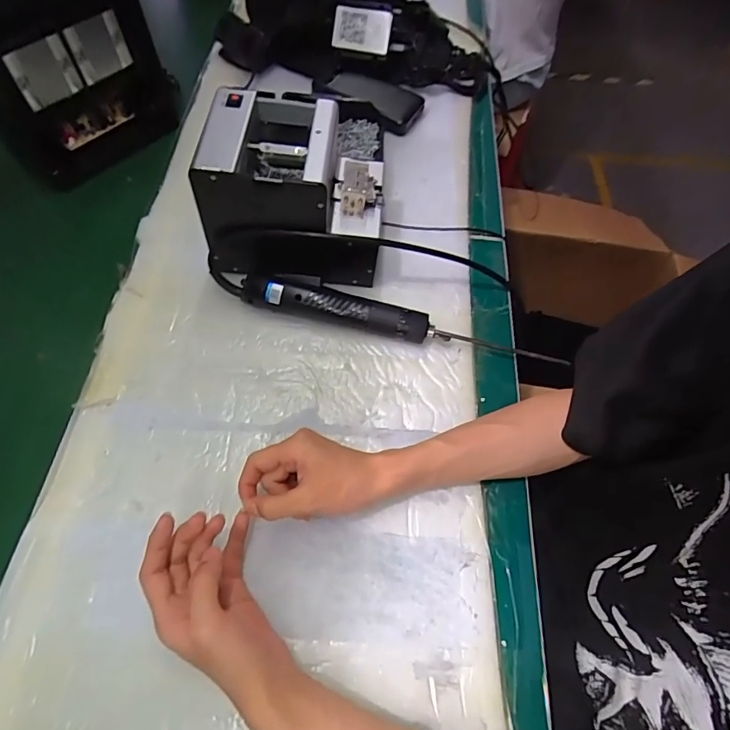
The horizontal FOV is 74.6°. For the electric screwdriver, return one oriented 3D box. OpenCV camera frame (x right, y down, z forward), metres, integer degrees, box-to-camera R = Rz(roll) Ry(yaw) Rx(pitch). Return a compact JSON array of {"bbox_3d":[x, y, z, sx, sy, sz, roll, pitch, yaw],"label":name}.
[{"bbox_3d":[0.007,-0.050,0.508,0.368,0.041,0.044,15,60,5],"label":"electric screwdriver"}]

